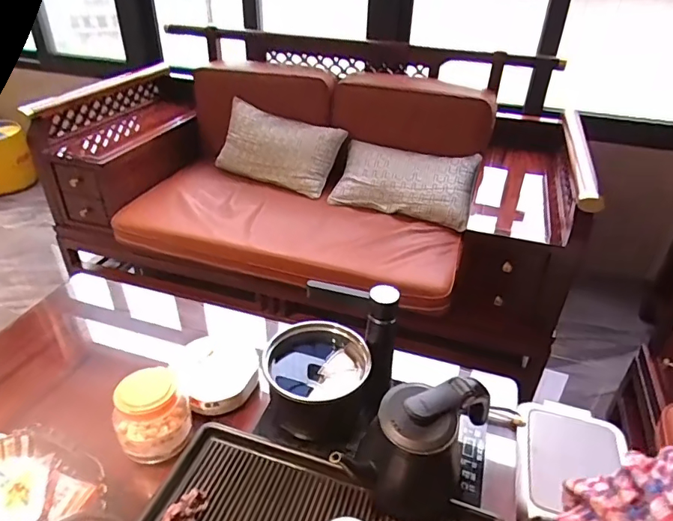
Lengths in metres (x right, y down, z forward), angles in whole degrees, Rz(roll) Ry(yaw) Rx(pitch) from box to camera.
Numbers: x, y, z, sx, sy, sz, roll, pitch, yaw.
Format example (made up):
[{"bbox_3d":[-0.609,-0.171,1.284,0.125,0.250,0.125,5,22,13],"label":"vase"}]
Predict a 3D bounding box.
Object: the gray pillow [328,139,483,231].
[{"bbox_3d":[0.234,-0.269,1.634,0.451,0.135,0.283,11,77,18],"label":"gray pillow"}]

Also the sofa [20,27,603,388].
[{"bbox_3d":[-0.080,-0.290,1.661,1.605,0.731,0.782,11,35,13],"label":"sofa"}]

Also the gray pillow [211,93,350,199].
[{"bbox_3d":[-0.207,-0.401,1.721,0.430,0.253,0.143,18,4,3],"label":"gray pillow"}]

